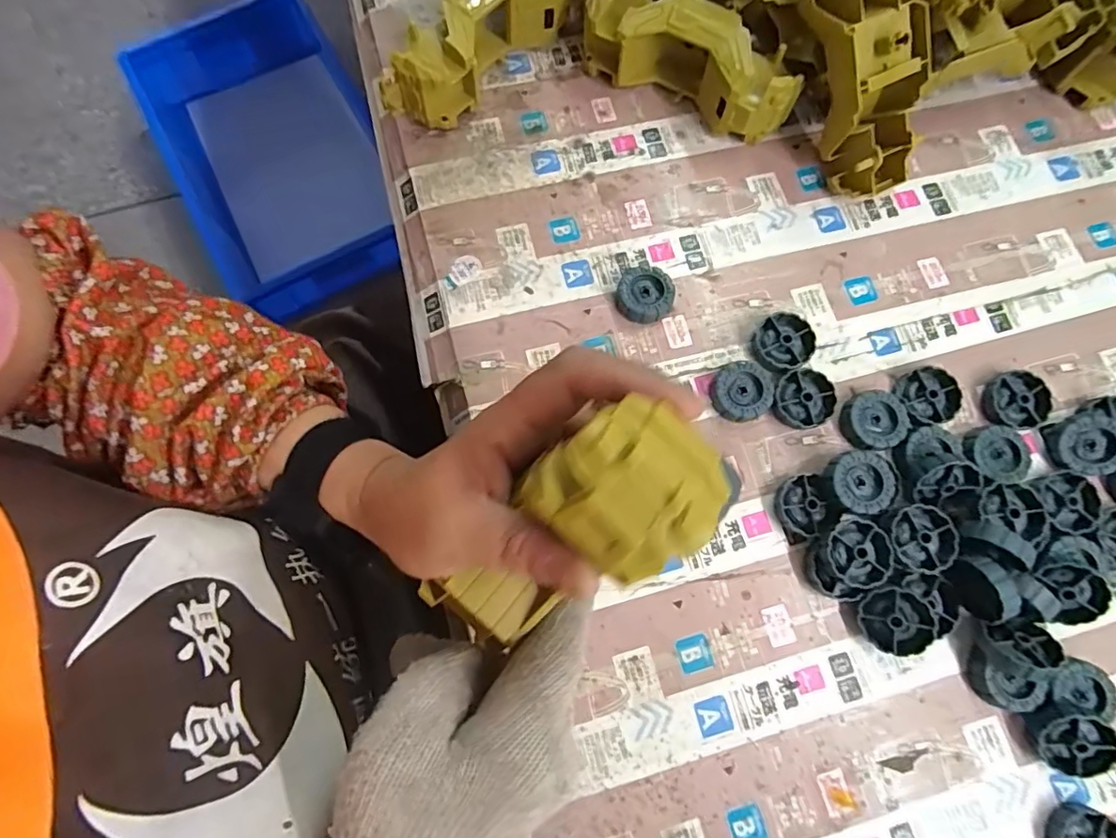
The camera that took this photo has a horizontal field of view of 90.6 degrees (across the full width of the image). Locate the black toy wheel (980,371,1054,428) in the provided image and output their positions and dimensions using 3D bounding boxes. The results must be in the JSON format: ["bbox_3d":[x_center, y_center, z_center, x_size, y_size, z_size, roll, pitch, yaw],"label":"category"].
[{"bbox_3d":[0.301,-0.012,0.364,0.039,0.012,0.036,0,76,-2],"label":"black toy wheel"}]

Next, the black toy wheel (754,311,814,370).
[{"bbox_3d":[0.149,-0.050,0.367,0.036,0.011,0.041,42,79,8],"label":"black toy wheel"}]

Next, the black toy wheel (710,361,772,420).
[{"bbox_3d":[0.120,-0.018,0.364,0.038,0.013,0.039,0,76,-2],"label":"black toy wheel"}]

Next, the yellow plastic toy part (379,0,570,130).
[{"bbox_3d":[-0.056,-0.280,0.404,0.051,0.051,0.169,42,79,8],"label":"yellow plastic toy part"}]

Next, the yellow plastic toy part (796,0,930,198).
[{"bbox_3d":[0.203,-0.237,0.358,0.063,0.048,0.173,-24,116,-7],"label":"yellow plastic toy part"}]

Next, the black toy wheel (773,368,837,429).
[{"bbox_3d":[0.161,-0.013,0.364,0.041,0.011,0.037,-15,77,-5],"label":"black toy wheel"}]

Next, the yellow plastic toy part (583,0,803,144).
[{"bbox_3d":[0.094,-0.258,0.400,0.160,0.056,0.052,30,77,6],"label":"yellow plastic toy part"}]

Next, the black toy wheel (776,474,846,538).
[{"bbox_3d":[0.156,0.055,0.348,0.035,0.015,0.036,0,76,-2],"label":"black toy wheel"}]

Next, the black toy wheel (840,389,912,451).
[{"bbox_3d":[0.204,0.002,0.357,0.041,0.012,0.036,-14,77,-5],"label":"black toy wheel"}]

